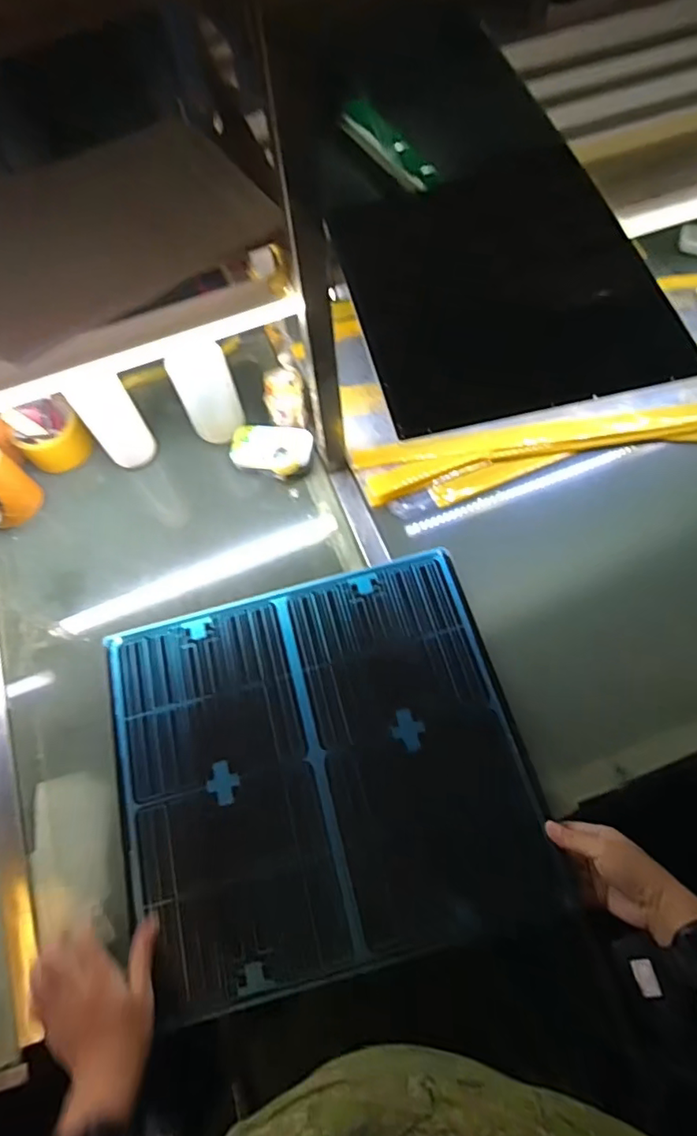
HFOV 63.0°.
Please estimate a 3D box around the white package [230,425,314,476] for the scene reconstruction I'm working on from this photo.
[{"bbox_3d":[-0.110,-0.171,0.823,0.113,0.034,0.077,4,66,5],"label":"white package"}]

